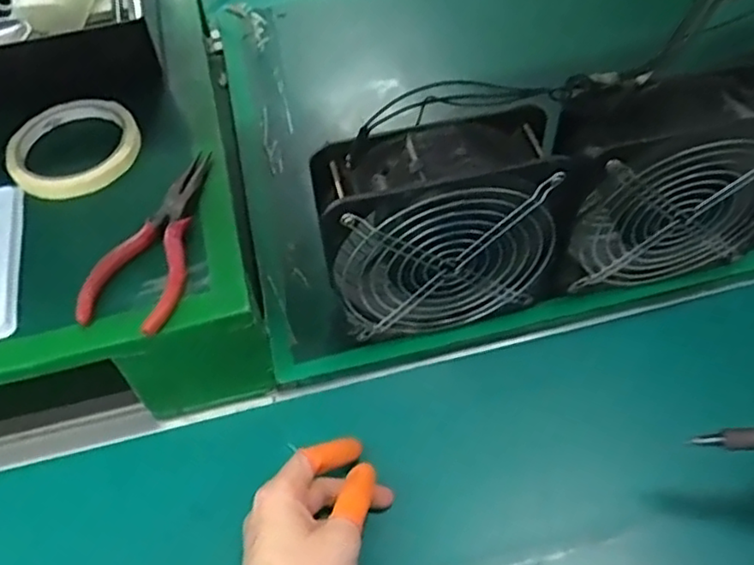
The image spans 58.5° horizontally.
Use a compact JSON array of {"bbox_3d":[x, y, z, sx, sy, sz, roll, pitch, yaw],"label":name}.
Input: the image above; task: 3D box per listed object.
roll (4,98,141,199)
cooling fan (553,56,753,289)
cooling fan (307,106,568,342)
[{"bbox_3d":[-0.223,-0.100,0.497,0.093,0.019,0.093,-2,52,2],"label":"roll"},{"bbox_3d":[0.185,-0.062,0.438,0.151,0.138,0.056,-10,52,-4],"label":"cooling fan"},{"bbox_3d":[0.041,-0.029,0.439,0.150,0.149,0.059,-11,52,-6],"label":"cooling fan"}]

